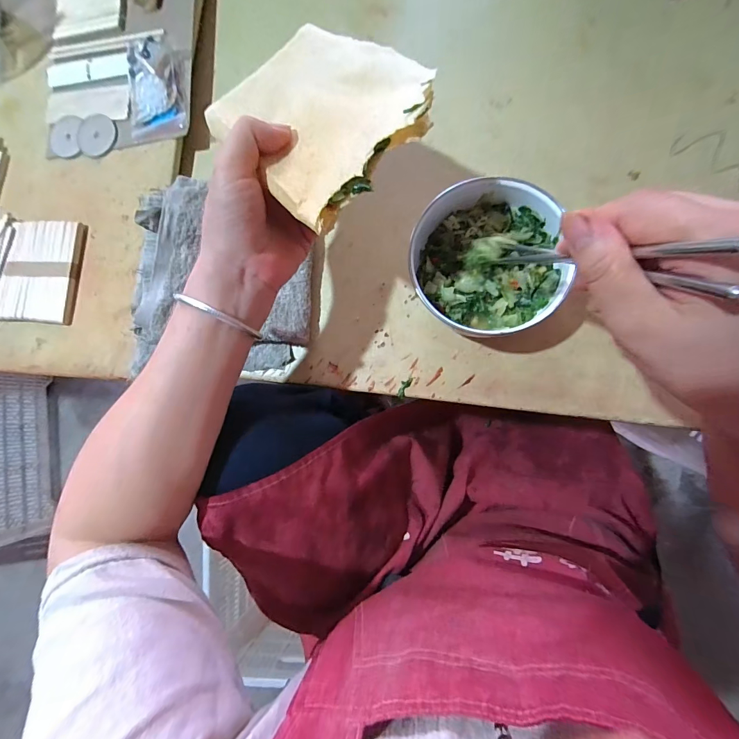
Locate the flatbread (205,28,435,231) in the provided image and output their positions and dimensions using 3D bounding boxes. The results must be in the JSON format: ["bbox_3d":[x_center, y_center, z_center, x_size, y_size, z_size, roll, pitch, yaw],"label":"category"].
[{"bbox_3d":[-0.037,-0.186,0.263,0.128,0.026,0.166,-44,65,3],"label":"flatbread"}]

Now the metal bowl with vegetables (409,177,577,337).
[{"bbox_3d":[0.108,-0.097,0.344,0.136,0.064,0.142,-35,81,3],"label":"metal bowl with vegetables"}]

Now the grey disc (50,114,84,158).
[{"bbox_3d":[-0.384,-0.295,0.456,0.045,0.005,0.051,3,85,7],"label":"grey disc"}]

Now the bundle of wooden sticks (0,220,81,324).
[{"bbox_3d":[-0.400,-0.118,0.432,0.093,0.010,0.122,4,85,7],"label":"bundle of wooden sticks"}]

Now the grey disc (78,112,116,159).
[{"bbox_3d":[-0.341,-0.293,0.447,0.049,0.004,0.058,-43,81,1],"label":"grey disc"}]

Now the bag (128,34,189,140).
[{"bbox_3d":[-0.255,-0.330,0.424,0.076,0.038,0.104,-4,84,7],"label":"bag"}]

